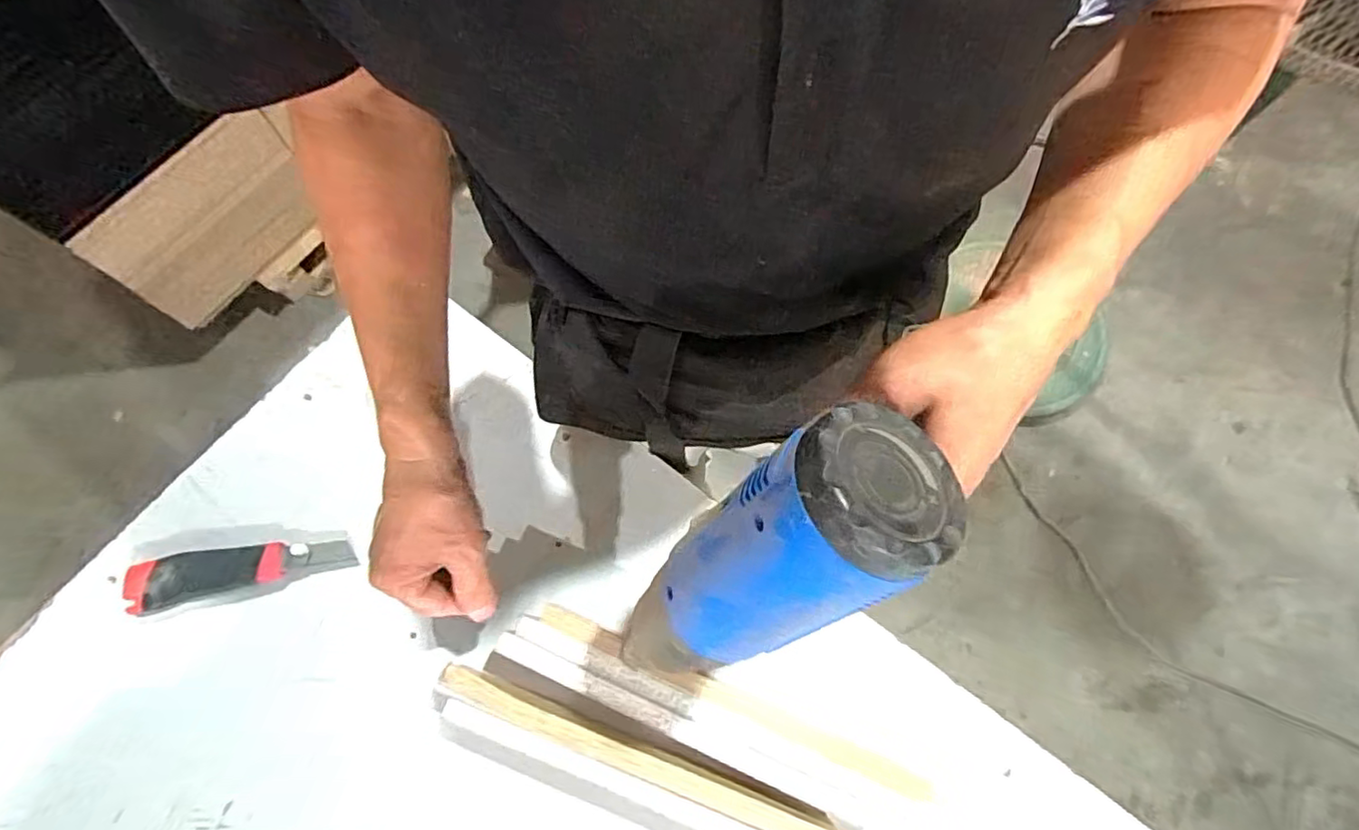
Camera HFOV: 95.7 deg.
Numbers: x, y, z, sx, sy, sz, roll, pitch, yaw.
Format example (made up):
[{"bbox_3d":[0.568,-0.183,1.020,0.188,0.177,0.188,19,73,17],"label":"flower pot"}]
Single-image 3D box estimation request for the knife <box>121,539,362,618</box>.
[{"bbox_3d":[-0.363,0.128,0.510,0.175,0.020,0.041,-11,72,-3],"label":"knife"}]

